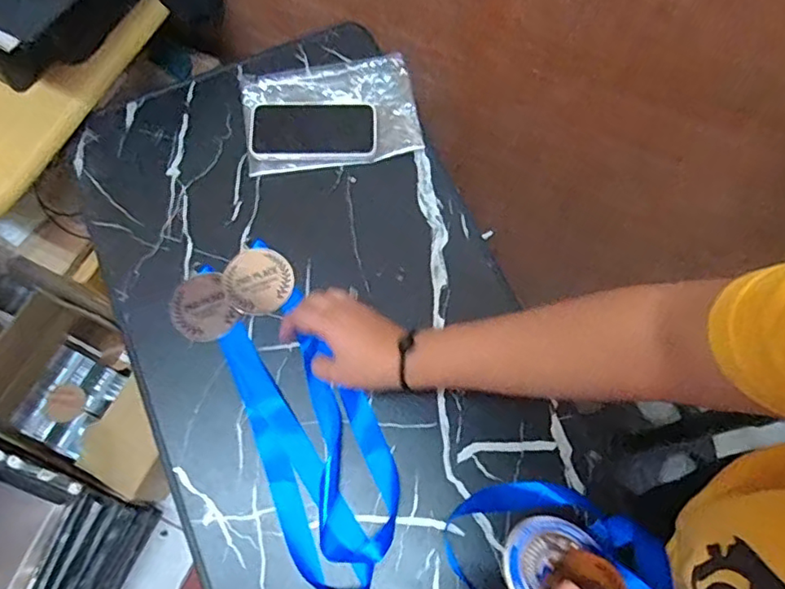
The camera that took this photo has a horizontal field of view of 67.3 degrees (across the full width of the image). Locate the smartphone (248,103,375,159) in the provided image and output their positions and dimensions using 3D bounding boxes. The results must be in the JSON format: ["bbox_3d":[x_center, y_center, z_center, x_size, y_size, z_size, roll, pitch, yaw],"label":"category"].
[{"bbox_3d":[-0.093,-0.193,0.689,0.143,0.008,0.072,0,71,-1],"label":"smartphone"}]

